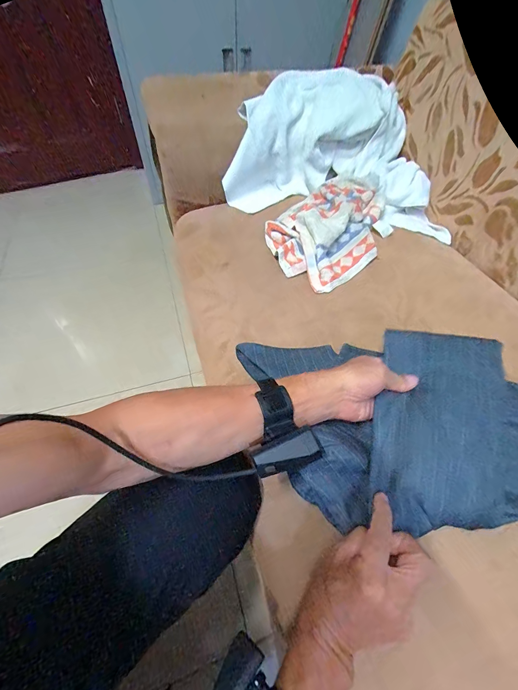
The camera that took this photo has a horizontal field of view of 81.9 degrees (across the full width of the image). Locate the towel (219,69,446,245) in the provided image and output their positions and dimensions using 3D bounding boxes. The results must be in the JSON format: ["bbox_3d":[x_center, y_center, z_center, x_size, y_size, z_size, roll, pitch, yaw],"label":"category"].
[{"bbox_3d":[0.228,-0.471,0.742,0.552,0.220,0.357,20,56,13],"label":"towel"}]

